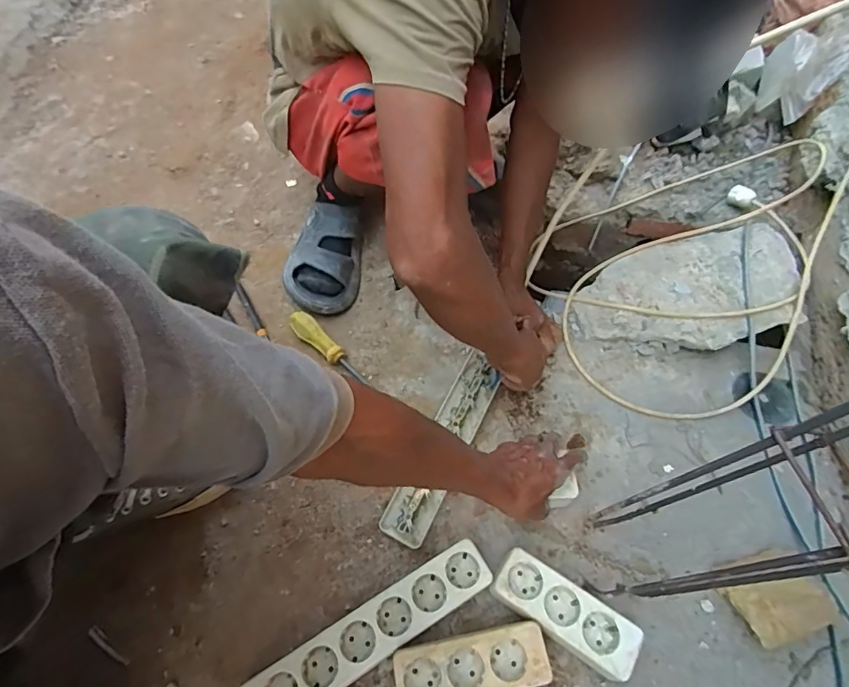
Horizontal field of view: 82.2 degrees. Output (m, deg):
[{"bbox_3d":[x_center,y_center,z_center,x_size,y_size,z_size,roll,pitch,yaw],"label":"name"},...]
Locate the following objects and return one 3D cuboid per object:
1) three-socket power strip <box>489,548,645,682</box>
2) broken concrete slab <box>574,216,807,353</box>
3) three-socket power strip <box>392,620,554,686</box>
[{"bbox_3d":[0.150,0.292,0.532,0.157,0.048,0.060,29,63,17],"label":"three-socket power strip"},{"bbox_3d":[0.425,-0.081,0.758,0.375,0.053,0.197,-16,58,-9],"label":"broken concrete slab"},{"bbox_3d":[0.048,0.335,0.505,0.154,0.049,0.062,-10,59,-6],"label":"three-socket power strip"}]

